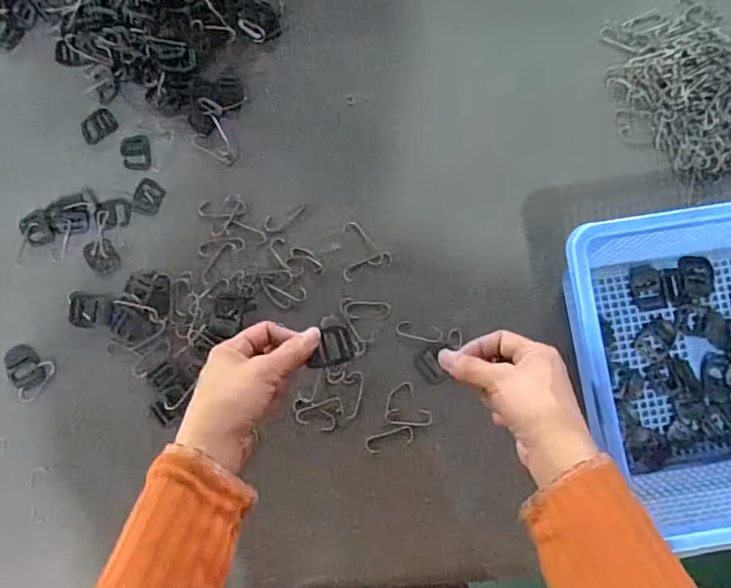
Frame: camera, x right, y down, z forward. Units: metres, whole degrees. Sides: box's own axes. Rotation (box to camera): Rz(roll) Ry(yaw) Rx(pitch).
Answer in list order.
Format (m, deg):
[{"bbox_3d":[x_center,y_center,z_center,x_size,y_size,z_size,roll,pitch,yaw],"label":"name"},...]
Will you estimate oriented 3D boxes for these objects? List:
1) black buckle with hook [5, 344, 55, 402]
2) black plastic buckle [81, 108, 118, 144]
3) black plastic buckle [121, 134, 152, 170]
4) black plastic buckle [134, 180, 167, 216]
[{"bbox_3d":[-0.301,0.068,0.483,0.034,0.011,0.050,-20,84,-1],"label":"black buckle with hook"},{"bbox_3d":[-0.253,-0.159,0.507,0.034,0.004,0.025,-40,85,-3],"label":"black plastic buckle"},{"bbox_3d":[-0.216,-0.133,0.506,0.027,0.004,0.035,-7,84,0],"label":"black plastic buckle"},{"bbox_3d":[-0.201,-0.090,0.500,0.026,0.004,0.032,20,85,3],"label":"black plastic buckle"}]

